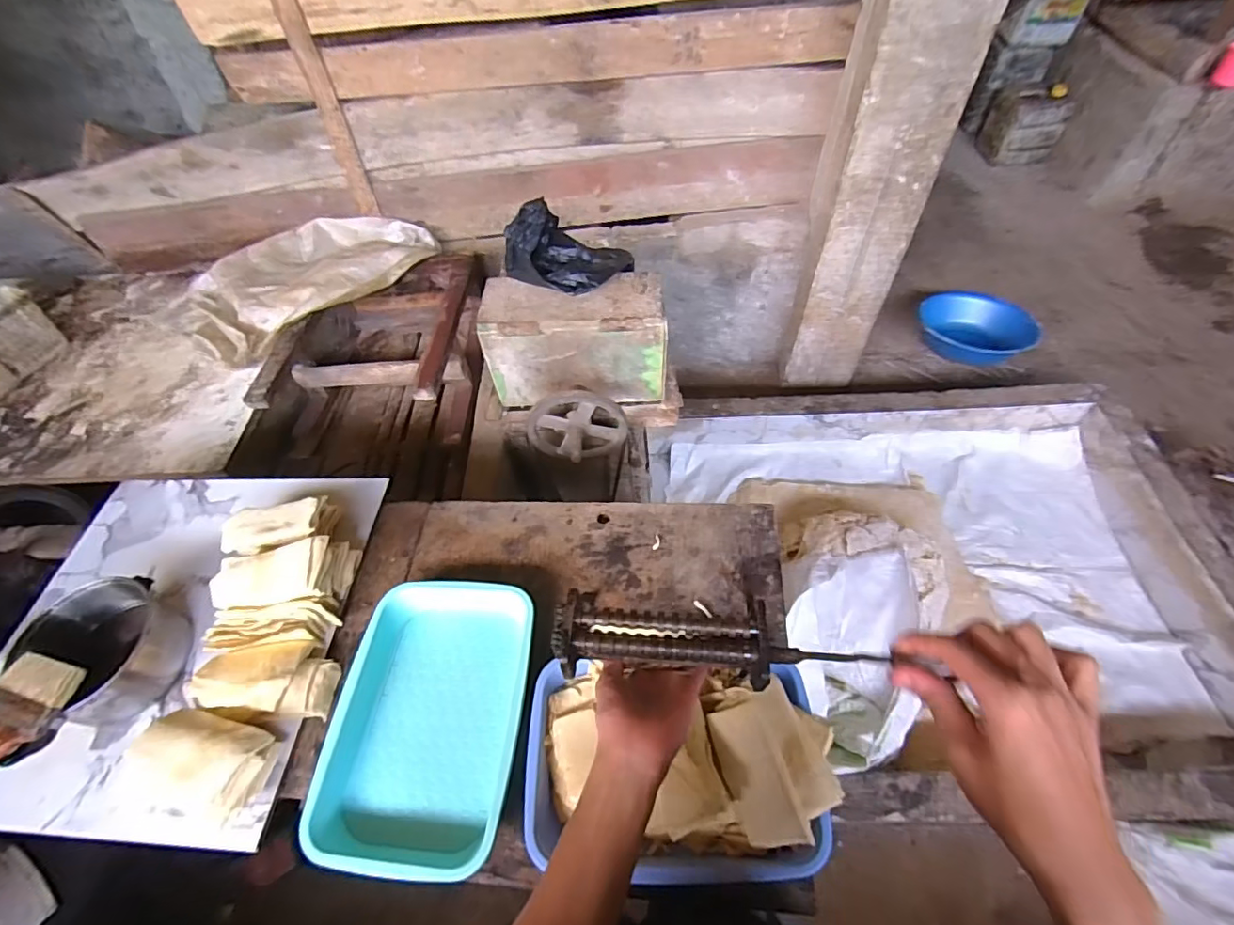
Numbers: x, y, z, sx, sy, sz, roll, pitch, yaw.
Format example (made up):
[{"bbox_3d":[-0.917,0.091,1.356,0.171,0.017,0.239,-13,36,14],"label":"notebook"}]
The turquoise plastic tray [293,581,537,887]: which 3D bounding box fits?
[{"bbox_3d":[-0.221,0.295,0.650,0.219,0.054,0.313,2,55,5],"label":"turquoise plastic tray"}]

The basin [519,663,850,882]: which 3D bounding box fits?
[{"bbox_3d":[0.064,0.319,0.579,0.321,0.086,0.206,-1,54,2],"label":"basin"}]

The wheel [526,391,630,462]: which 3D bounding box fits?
[{"bbox_3d":[-0.082,-0.042,1.074,0.194,0.189,0.094,-25,49,30],"label":"wheel"}]

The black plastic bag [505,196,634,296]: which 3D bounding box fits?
[{"bbox_3d":[-0.097,-0.409,1.029,0.208,0.095,0.189,31,62,22],"label":"black plastic bag"}]

